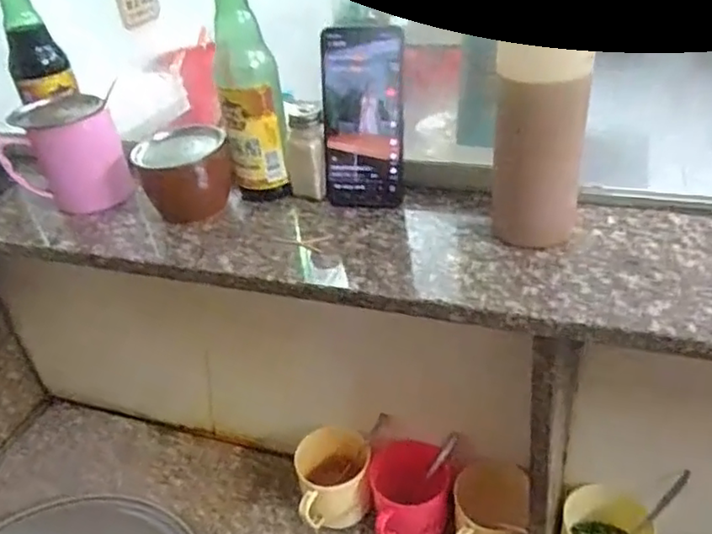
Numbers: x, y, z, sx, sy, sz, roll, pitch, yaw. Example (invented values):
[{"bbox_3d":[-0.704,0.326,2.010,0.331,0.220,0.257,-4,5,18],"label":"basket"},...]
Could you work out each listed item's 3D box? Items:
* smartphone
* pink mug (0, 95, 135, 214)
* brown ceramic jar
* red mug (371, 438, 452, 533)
[{"bbox_3d":[0.006,-0.137,0.585,0.075,0.164,0.009,4,22,16],"label":"smartphone"},{"bbox_3d":[-0.309,-0.119,0.659,0.110,0.102,0.097,-23,38,-23],"label":"pink mug"},{"bbox_3d":[-0.171,-0.096,0.634,0.089,0.076,0.071,-17,36,-15],"label":"brown ceramic jar"},{"bbox_3d":[0.071,0.293,0.787,0.094,0.110,0.097,-6,35,0],"label":"red mug"}]

